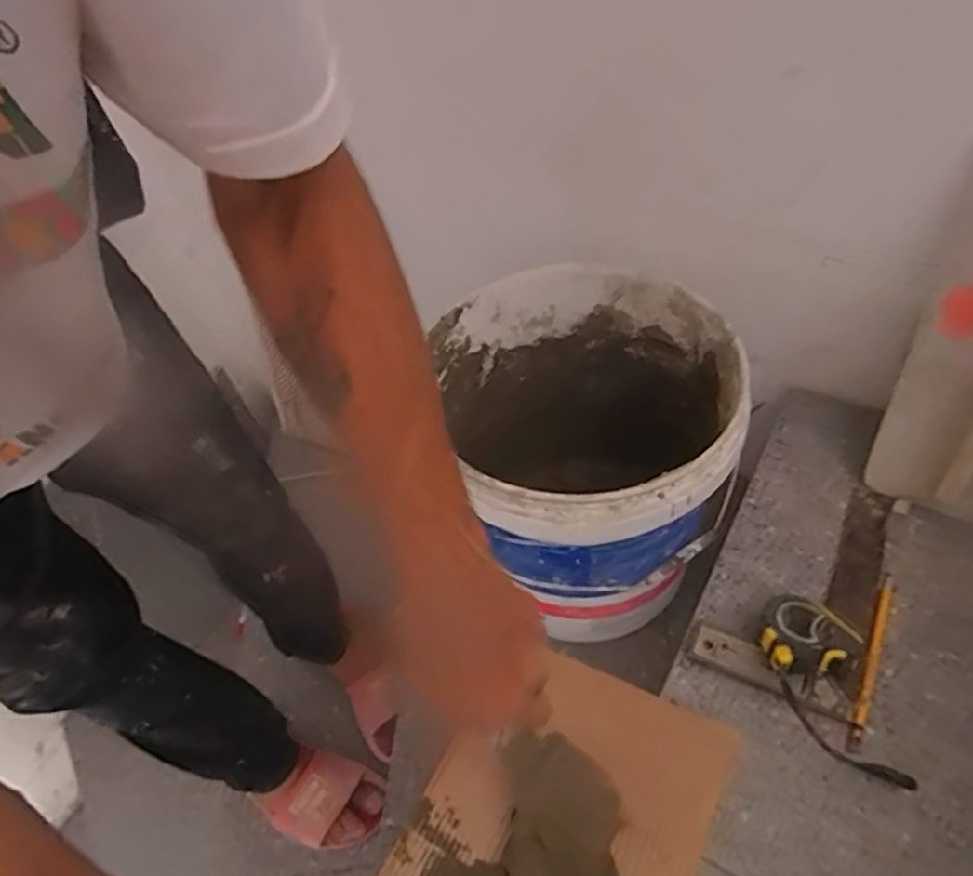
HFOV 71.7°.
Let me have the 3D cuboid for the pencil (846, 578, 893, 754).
[{"bbox_3d":[0.309,0.175,0.540,0.010,0.011,0.155,21,55,22],"label":"pencil"}]

